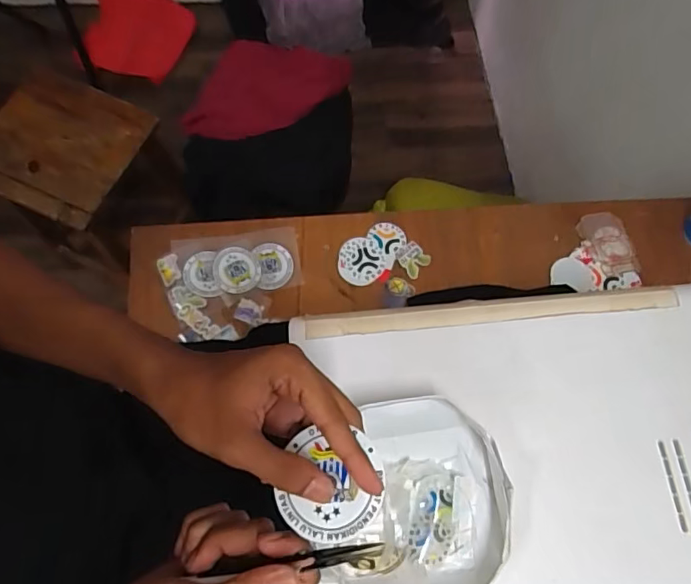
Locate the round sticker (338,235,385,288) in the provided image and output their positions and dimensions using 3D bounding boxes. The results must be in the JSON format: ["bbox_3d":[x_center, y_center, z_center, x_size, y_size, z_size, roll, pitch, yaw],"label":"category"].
[{"bbox_3d":[0.023,-0.045,0.745,0.067,0.005,0.071,2,73,-5],"label":"round sticker"}]

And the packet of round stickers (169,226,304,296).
[{"bbox_3d":[-0.152,-0.042,0.727,0.170,0.012,0.091,-8,74,-9],"label":"packet of round stickers"}]

